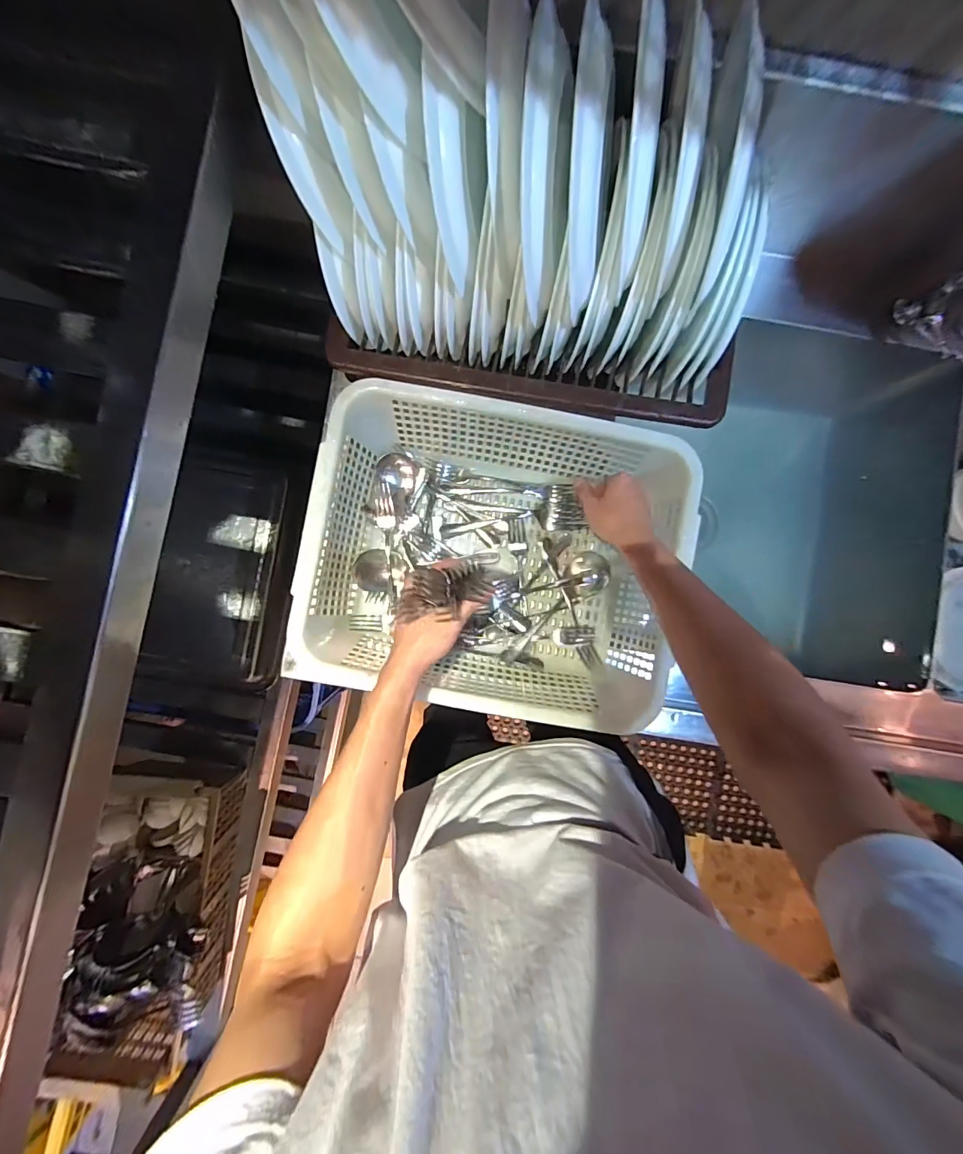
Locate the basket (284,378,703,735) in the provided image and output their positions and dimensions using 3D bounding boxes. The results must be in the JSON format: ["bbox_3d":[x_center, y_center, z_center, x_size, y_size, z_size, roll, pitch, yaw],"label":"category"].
[{"bbox_3d":[0.015,-0.028,0.543,0.419,0.130,0.338,11,88,-1],"label":"basket"}]

